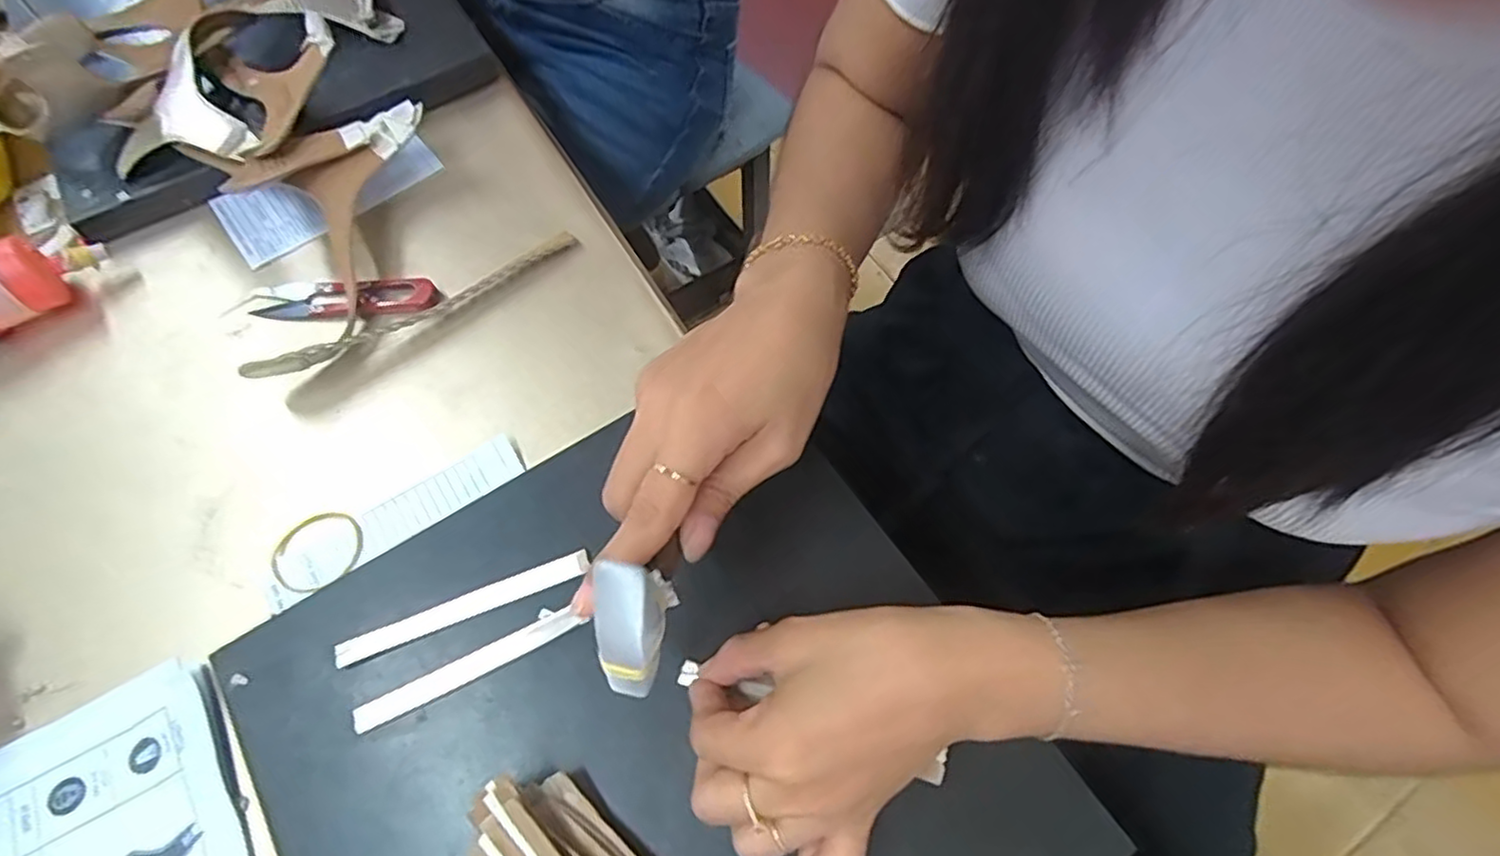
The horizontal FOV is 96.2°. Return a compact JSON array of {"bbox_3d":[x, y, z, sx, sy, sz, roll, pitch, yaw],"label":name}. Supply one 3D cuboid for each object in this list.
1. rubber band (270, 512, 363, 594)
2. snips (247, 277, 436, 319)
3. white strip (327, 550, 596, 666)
[{"bbox_3d":[-0.233,0.067,0.363,0.043,0.004,0.046,40,71,18],"label":"rubber band"},{"bbox_3d":[-0.261,-0.084,0.434,0.113,0.011,0.026,-3,64,-1],"label":"snips"},{"bbox_3d":[-0.138,0.086,0.328,0.121,0.005,0.012,-21,66,-9],"label":"white strip"}]

